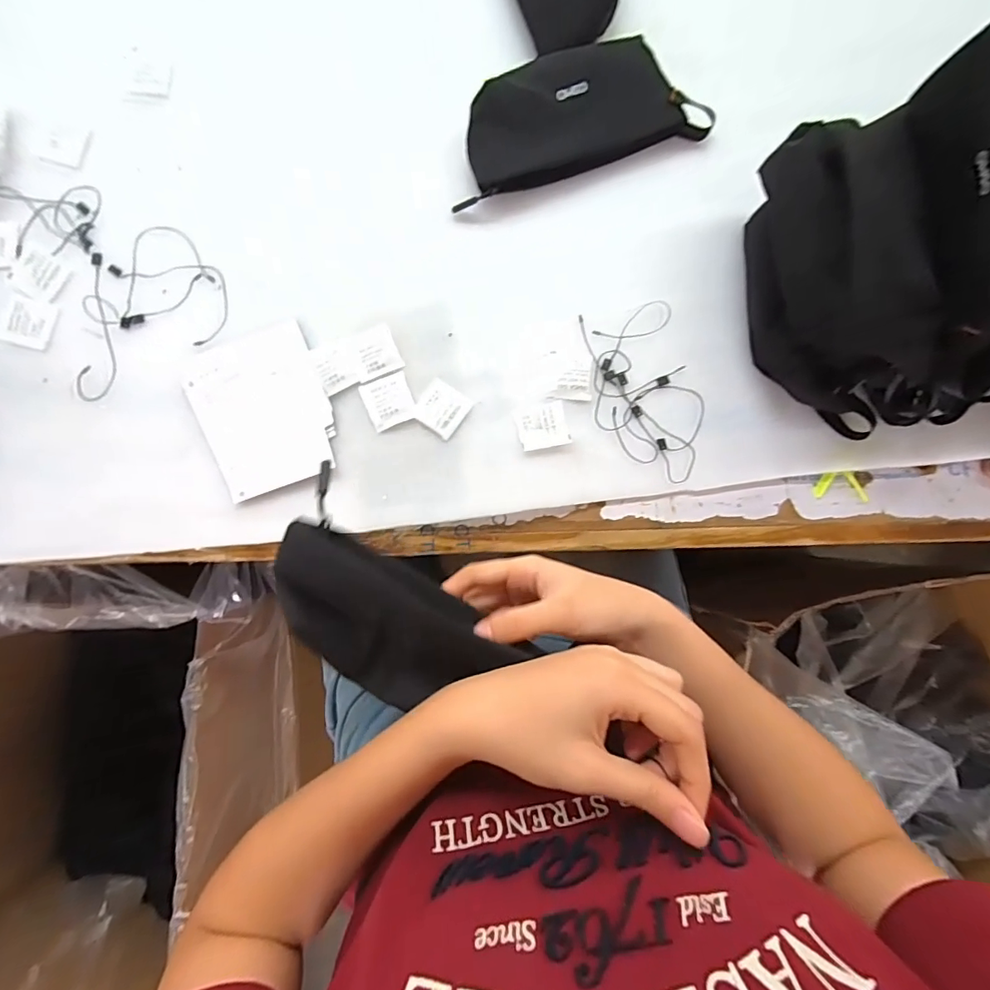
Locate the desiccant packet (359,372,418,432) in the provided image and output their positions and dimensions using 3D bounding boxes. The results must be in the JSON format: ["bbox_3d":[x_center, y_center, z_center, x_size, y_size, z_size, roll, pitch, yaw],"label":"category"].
[{"bbox_3d":[-0.091,-0.081,0.415,0.039,0.004,0.043,-21,85,-3],"label":"desiccant packet"}]

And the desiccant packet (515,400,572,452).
[{"bbox_3d":[0.041,-0.059,0.414,0.042,0.004,0.039,-12,78,-7],"label":"desiccant packet"}]

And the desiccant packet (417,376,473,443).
[{"bbox_3d":[-0.046,-0.074,0.415,0.040,0.004,0.041,35,85,2],"label":"desiccant packet"}]

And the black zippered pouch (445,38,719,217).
[{"bbox_3d":[0.071,-0.332,0.423,0.211,0.041,0.080,-20,85,-3],"label":"black zippered pouch"}]

